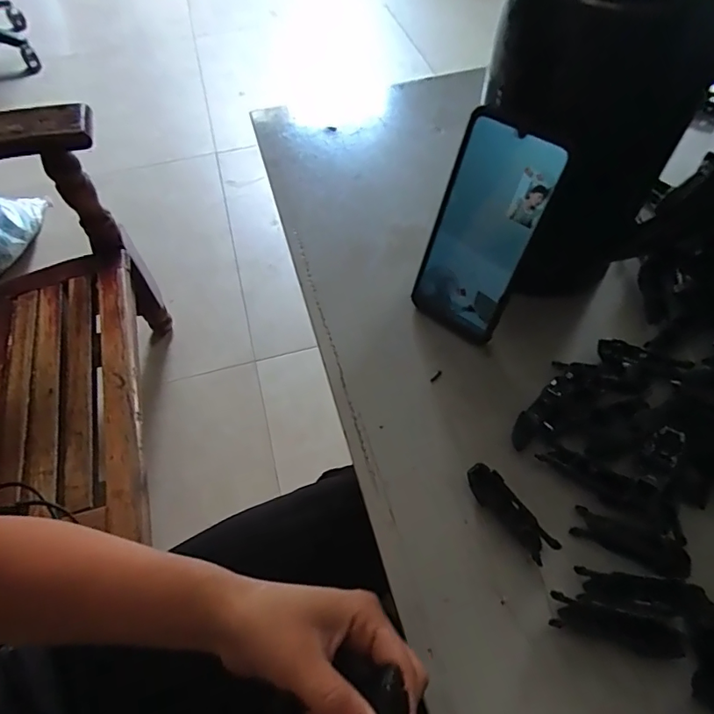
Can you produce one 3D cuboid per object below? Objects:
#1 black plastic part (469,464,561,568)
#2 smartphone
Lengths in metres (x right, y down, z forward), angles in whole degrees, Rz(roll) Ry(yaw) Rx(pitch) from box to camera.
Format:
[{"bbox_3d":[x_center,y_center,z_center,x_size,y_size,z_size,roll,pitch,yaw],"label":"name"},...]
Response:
[{"bbox_3d":[0.105,0.105,0.335,0.019,0.012,0.071,-36,62,-19],"label":"black plastic part"},{"bbox_3d":[0.092,-0.088,0.375,0.074,0.165,0.007,33,46,20],"label":"smartphone"}]

